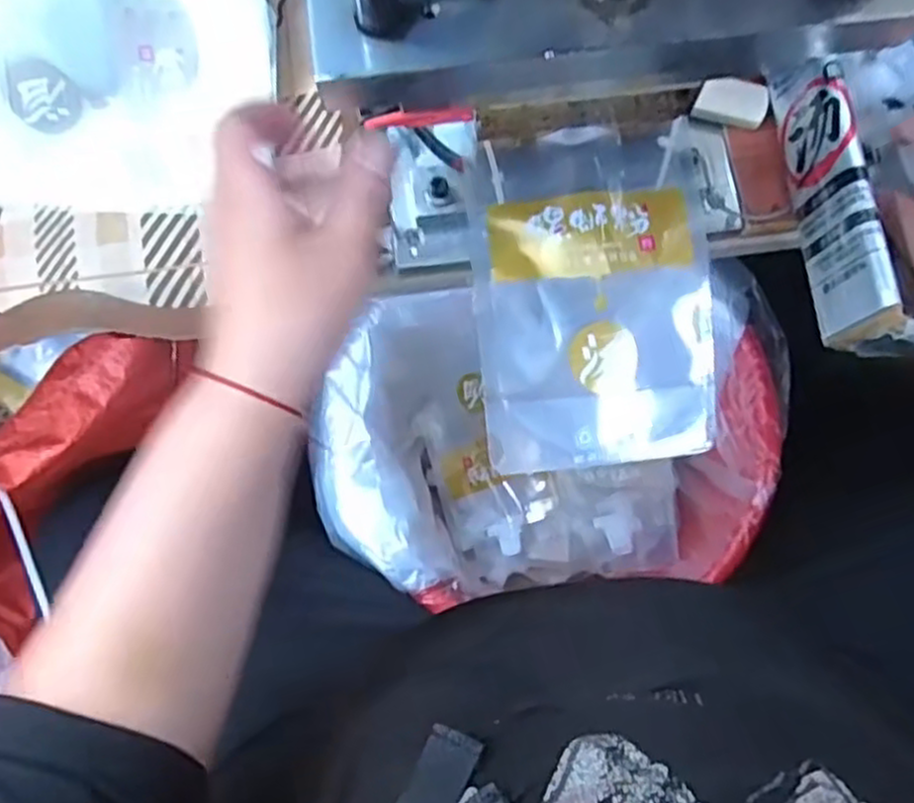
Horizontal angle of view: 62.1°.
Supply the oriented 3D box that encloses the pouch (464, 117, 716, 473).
[{"bbox_3d":[0.065,-0.055,0.372,0.110,0.027,0.167,-3,76,-1],"label":"pouch"}]

